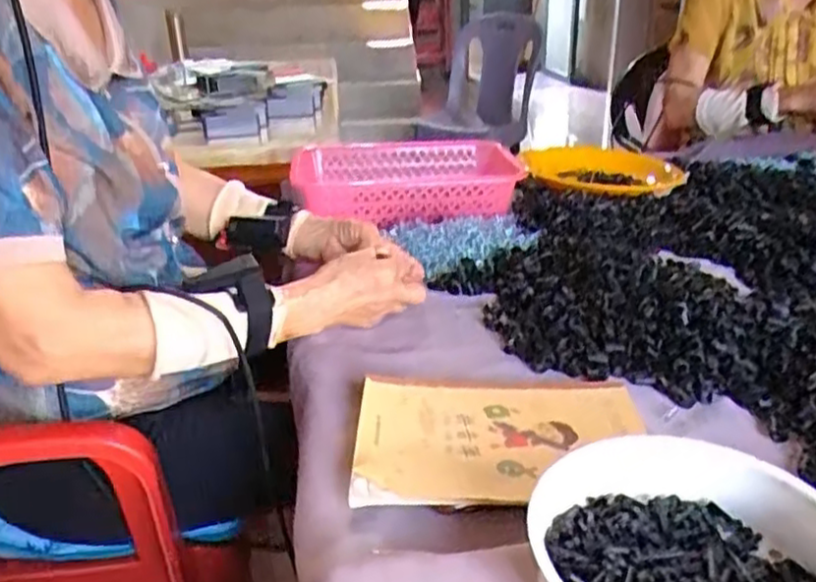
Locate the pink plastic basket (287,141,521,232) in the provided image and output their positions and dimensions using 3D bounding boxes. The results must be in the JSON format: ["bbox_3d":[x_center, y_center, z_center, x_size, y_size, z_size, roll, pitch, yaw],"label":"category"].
[{"bbox_3d":[-0.003,-0.149,0.955,0.290,0.058,0.187,-3,25,-2],"label":"pink plastic basket"}]

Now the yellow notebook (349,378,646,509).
[{"bbox_3d":[0.067,0.100,0.513,0.200,0.020,0.149,-1,25,2],"label":"yellow notebook"}]

